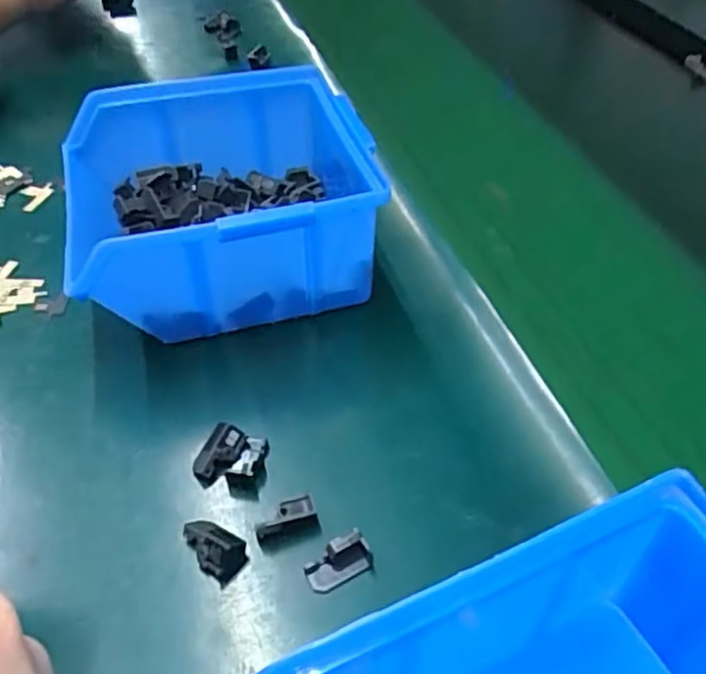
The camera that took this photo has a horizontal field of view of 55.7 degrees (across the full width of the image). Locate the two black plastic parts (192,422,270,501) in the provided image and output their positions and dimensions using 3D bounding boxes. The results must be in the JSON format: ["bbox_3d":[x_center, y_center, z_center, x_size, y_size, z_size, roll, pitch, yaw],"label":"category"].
[{"bbox_3d":[-0.045,0.045,0.248,0.025,0.011,0.022,9,45,6],"label":"two black plastic parts"}]

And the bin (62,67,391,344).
[{"bbox_3d":[-0.060,-0.061,0.312,0.134,0.067,0.125,-9,46,-10],"label":"bin"}]

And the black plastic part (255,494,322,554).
[{"bbox_3d":[-0.023,0.064,0.230,0.021,0.008,0.013,-15,48,-18],"label":"black plastic part"}]

